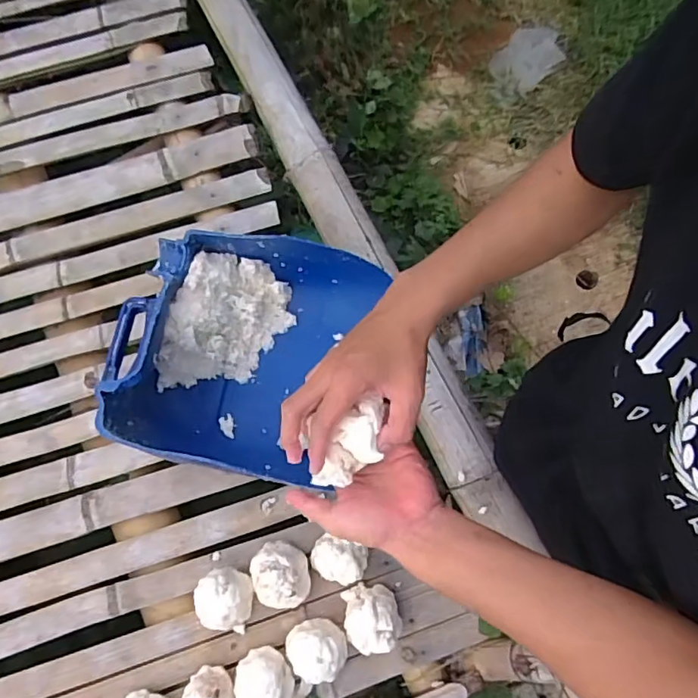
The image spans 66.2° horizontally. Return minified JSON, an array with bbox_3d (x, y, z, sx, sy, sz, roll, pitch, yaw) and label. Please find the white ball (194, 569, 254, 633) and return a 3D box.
[{"bbox_3d":[-0.152,0.306,0.657,0.068,0.062,0.068,-1,72,3],"label":"white ball"}]

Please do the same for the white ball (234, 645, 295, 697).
[{"bbox_3d":[-0.099,0.389,0.632,0.065,0.060,0.067,-1,72,3],"label":"white ball"}]

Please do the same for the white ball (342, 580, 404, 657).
[{"bbox_3d":[0.028,0.325,0.649,0.068,0.053,0.069,-7,75,-3],"label":"white ball"}]

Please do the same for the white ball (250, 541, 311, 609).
[{"bbox_3d":[-0.085,0.280,0.663,0.071,0.057,0.079,-13,74,-4],"label":"white ball"}]

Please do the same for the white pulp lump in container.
[{"bbox_3d":[-0.162,-0.026,0.717,0.128,0.105,0.198,24,75,6],"label":"white pulp lump in container"}]

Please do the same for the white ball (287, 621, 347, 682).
[{"bbox_3d":[-0.039,0.359,0.637,0.073,0.062,0.062,-2,75,-2],"label":"white ball"}]

